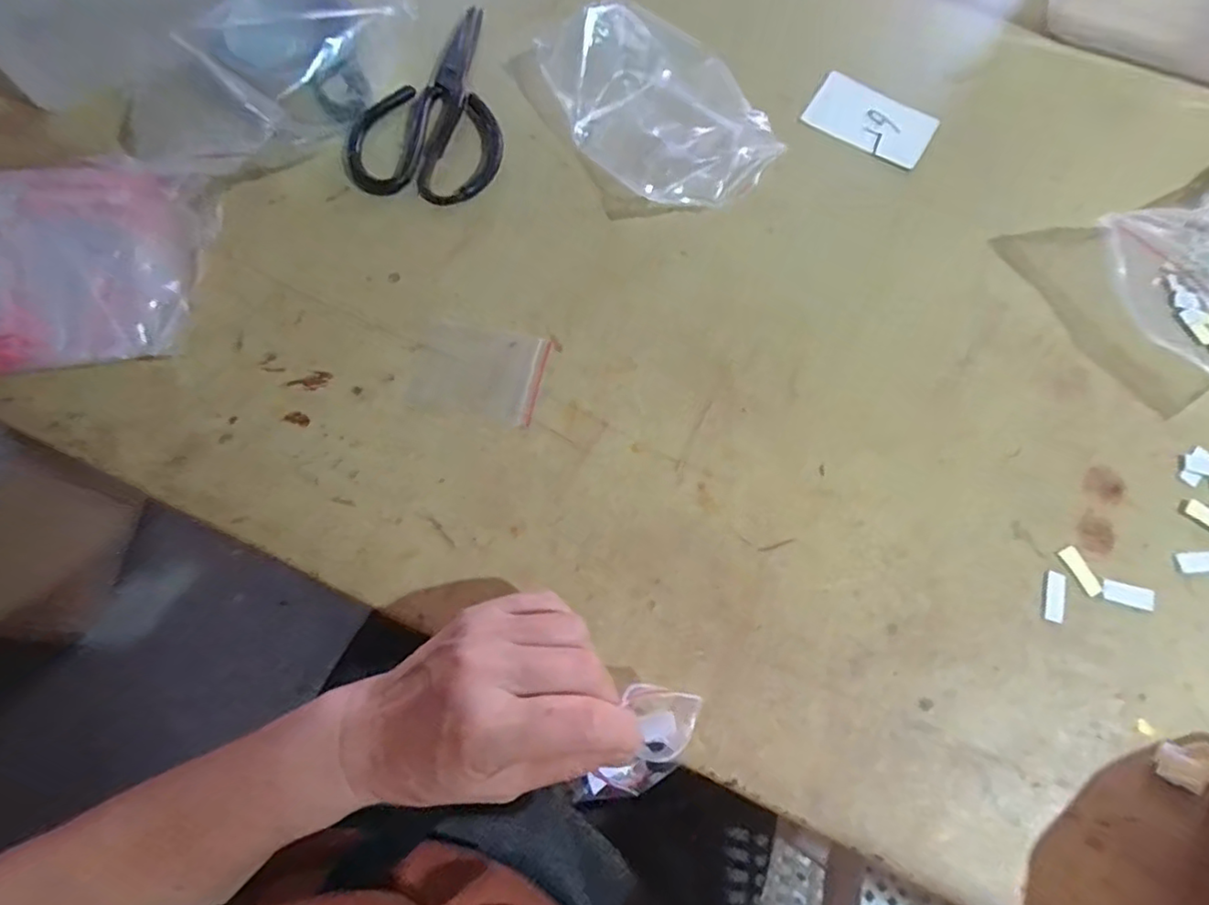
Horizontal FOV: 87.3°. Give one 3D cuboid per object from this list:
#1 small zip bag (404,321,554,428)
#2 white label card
[{"bbox_3d":[-0.079,-0.052,0.405,0.079,0.005,0.063,11,71,3],"label":"small zip bag"},{"bbox_3d":[0.204,-0.255,0.486,0.092,0.004,0.065,30,72,5],"label":"white label card"}]

